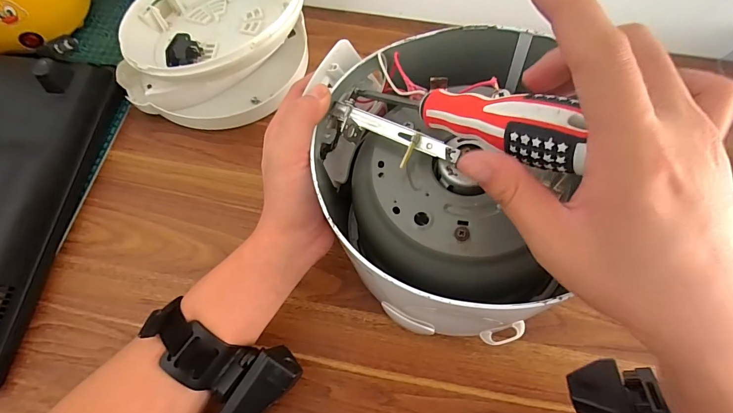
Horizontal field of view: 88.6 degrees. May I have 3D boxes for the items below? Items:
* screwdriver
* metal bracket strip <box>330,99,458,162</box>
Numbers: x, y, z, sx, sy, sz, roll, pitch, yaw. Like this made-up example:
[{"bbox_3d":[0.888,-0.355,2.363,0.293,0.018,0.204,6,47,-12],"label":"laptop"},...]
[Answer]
[{"bbox_3d":[0.052,-0.058,0.226,0.025,0.025,0.159,-43,42,-16],"label":"screwdriver"},{"bbox_3d":[0.017,-0.054,0.266,0.101,0.016,0.016,26,70,19],"label":"metal bracket strip"}]

